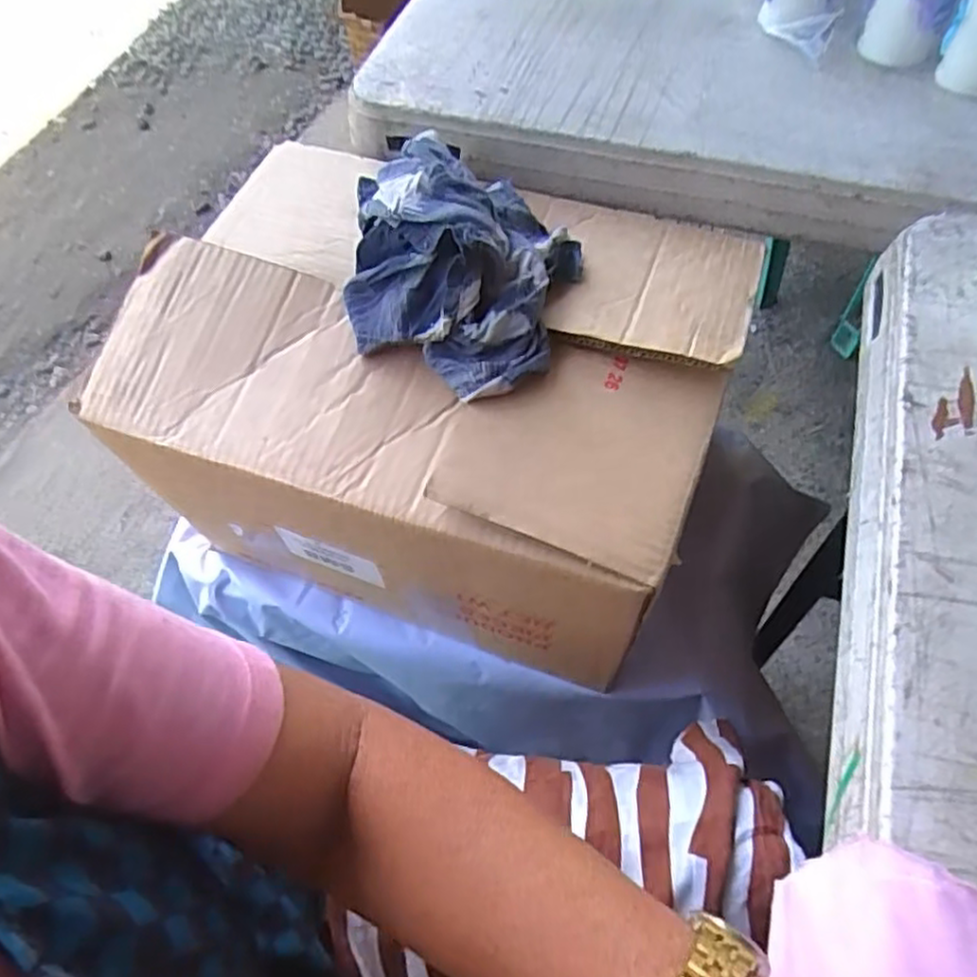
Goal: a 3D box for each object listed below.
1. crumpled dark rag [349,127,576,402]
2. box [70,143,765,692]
[{"bbox_3d":[-0.019,-0.140,0.427,0.138,0.064,0.163,15,59,12],"label":"crumpled dark rag"},{"bbox_3d":[-0.038,-0.057,0.518,0.366,0.207,0.267,16,59,12],"label":"box"}]

